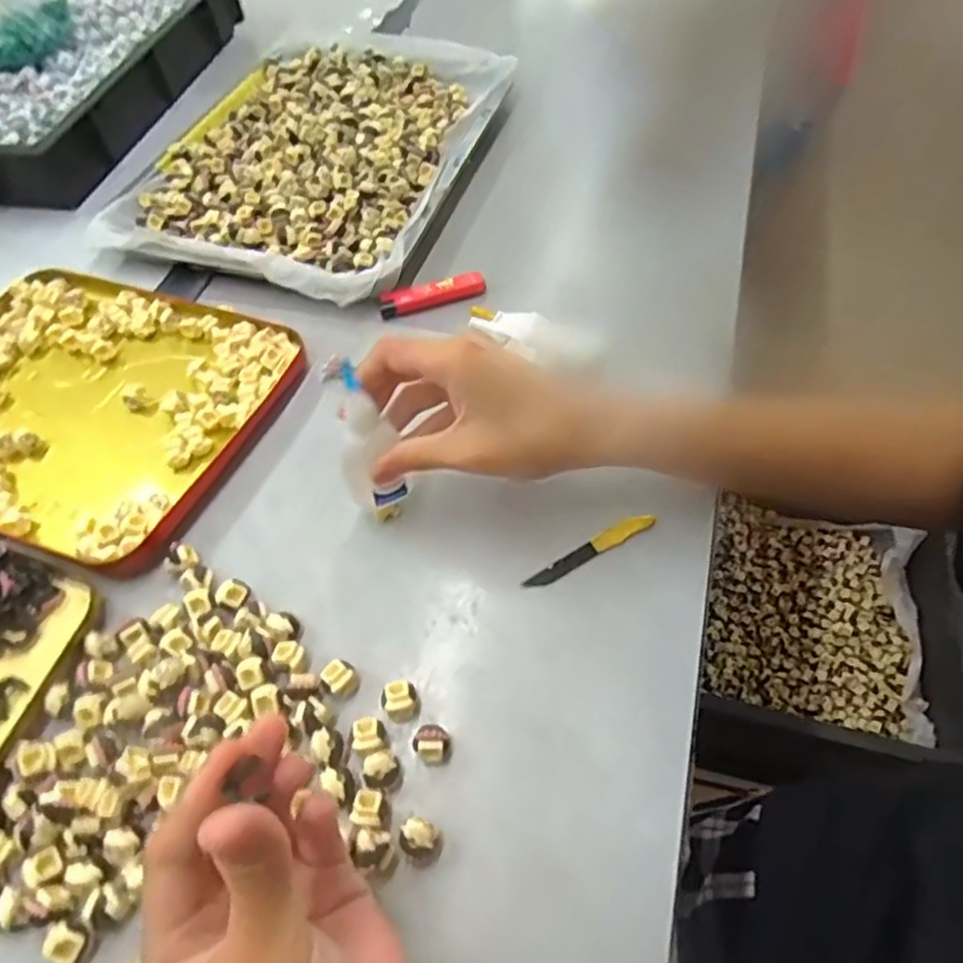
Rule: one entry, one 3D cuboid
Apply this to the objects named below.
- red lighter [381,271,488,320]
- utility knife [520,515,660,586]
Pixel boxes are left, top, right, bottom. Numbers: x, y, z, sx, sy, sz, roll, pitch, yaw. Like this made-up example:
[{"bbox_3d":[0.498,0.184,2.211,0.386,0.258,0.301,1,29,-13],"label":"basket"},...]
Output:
[{"bbox_3d":[-0.036,-0.136,0.502,0.076,0.013,0.019,-20,49,-13],"label":"red lighter"},{"bbox_3d":[0.058,0.037,0.375,0.080,0.007,0.011,-27,56,-14],"label":"utility knife"}]

